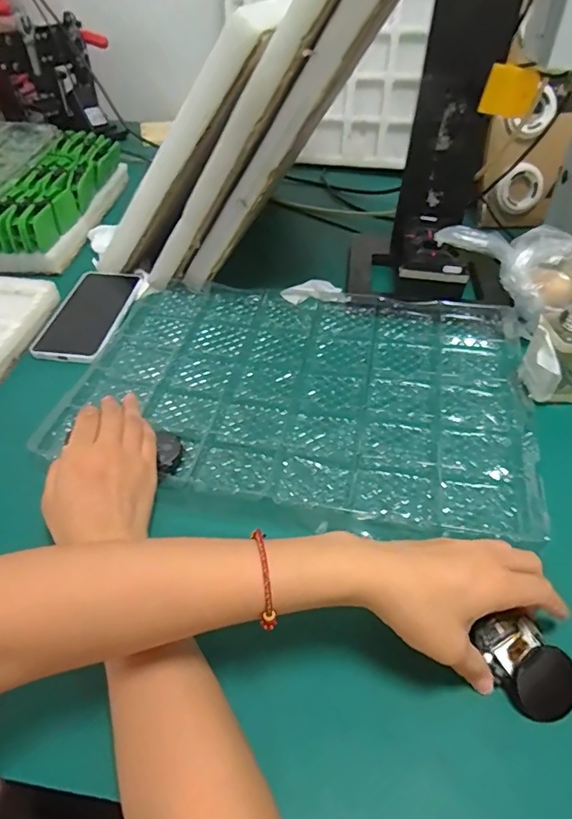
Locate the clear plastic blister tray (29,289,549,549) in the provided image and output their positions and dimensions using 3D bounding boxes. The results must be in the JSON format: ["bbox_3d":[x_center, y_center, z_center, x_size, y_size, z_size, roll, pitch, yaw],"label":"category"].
[{"bbox_3d":[0.019,-0.027,0.504,0.430,0.024,0.304,8,46,10],"label":"clear plastic blister tray"}]

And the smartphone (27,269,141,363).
[{"bbox_3d":[-0.233,-0.116,0.591,0.085,0.014,0.166,3,45,5],"label":"smartphone"}]

